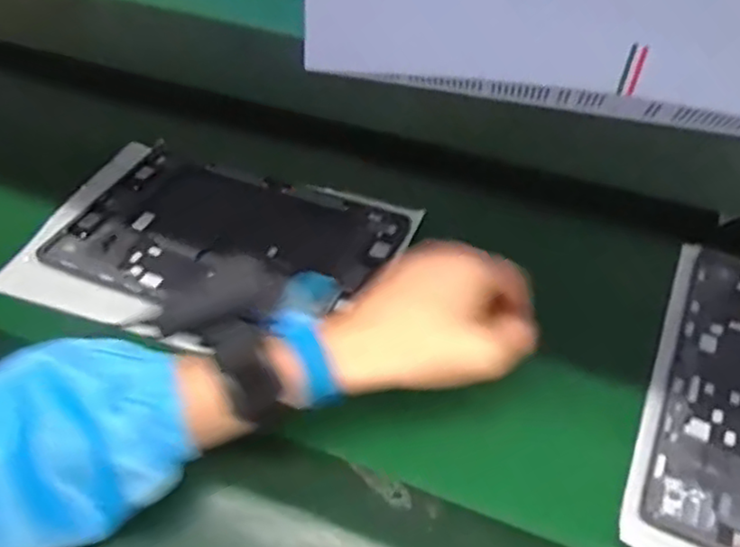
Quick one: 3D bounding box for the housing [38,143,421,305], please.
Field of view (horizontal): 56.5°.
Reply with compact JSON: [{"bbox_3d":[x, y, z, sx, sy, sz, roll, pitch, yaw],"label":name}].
[{"bbox_3d":[-0.113,-0.027,0.559,0.248,0.012,0.162,17,48,16],"label":"housing"}]

